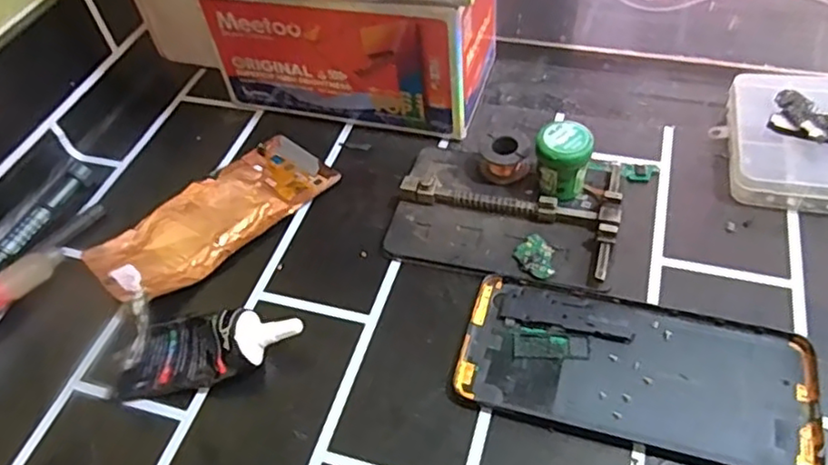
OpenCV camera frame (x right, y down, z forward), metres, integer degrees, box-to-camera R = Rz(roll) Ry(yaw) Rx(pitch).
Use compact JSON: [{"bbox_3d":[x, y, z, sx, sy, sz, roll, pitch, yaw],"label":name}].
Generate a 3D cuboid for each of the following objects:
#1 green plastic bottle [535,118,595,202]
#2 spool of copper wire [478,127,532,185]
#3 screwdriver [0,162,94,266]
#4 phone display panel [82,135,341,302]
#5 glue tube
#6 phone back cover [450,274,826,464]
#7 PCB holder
[{"bbox_3d":[0.086,-0.038,0.369,0.030,0.046,0.028,8,52,13],"label":"green plastic bottle"},{"bbox_3d":[0.055,-0.047,0.388,0.029,0.024,0.024,21,56,22],"label":"spool of copper wire"},{"bbox_3d":[-0.238,-0.004,0.395,0.010,0.010,0.107,12,53,16],"label":"screwdriver"},{"bbox_3d":[-0.124,-0.011,0.399,0.148,0.005,0.065,-39,57,-23],"label":"phone display panel"},{"bbox_3d":[-0.105,0.058,0.328,0.092,0.025,0.040,-9,50,-1],"label":"glue tube"},{"bbox_3d":[0.106,0.065,0.309,0.161,0.005,0.075,11,53,15],"label":"phone back cover"},{"bbox_3d":[0.052,-0.013,0.370,0.124,0.021,0.083,11,53,15],"label":"PCB holder"}]

